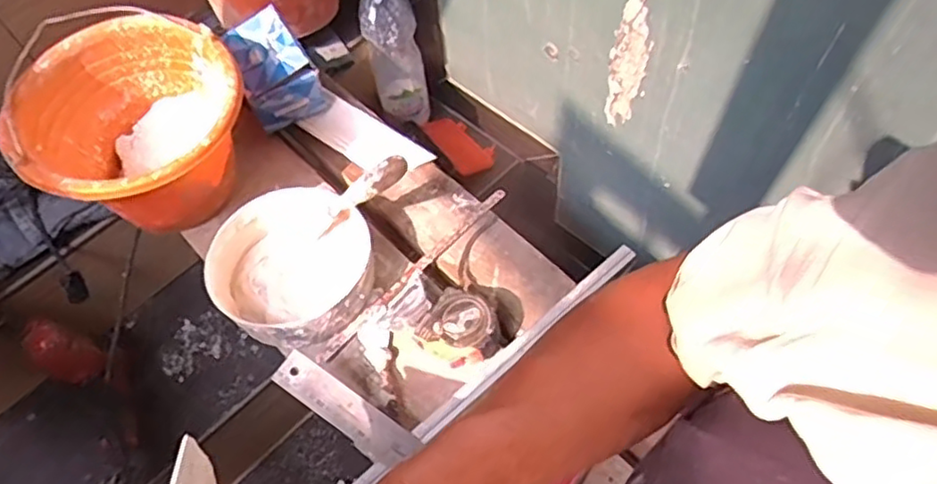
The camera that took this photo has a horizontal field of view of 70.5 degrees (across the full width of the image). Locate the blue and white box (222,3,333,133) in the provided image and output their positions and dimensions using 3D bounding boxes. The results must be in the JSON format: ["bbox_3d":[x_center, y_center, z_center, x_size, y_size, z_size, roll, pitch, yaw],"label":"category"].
[{"bbox_3d":[-0.256,-0.233,0.890,0.094,0.088,0.135,-24,62,-9],"label":"blue and white box"}]

